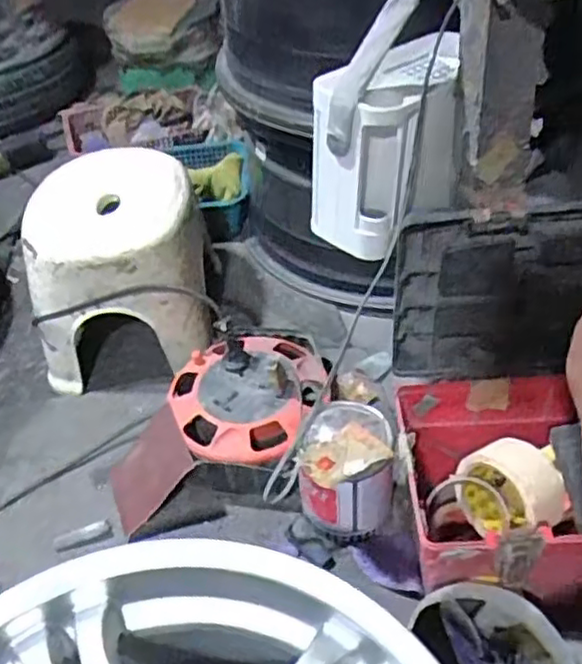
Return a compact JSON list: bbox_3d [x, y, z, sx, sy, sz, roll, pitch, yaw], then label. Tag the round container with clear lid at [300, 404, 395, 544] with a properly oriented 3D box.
[{"bbox_3d":[0.061,0.155,0.760,0.094,0.131,0.095,-3,43,3],"label":"round container with clear lid"}]

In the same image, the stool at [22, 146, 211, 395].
[{"bbox_3d":[-0.245,-0.092,1.013,0.237,0.234,0.241,-7,43,-1],"label":"stool"}]

